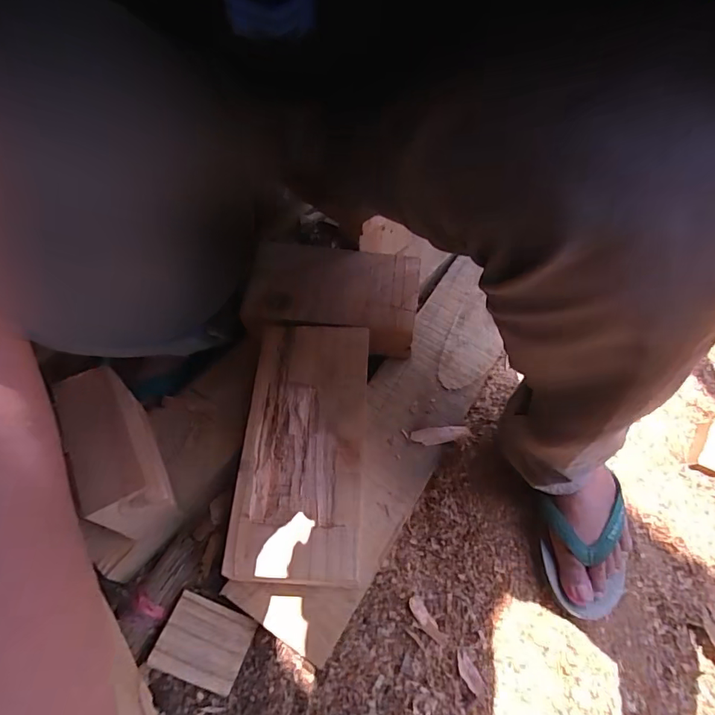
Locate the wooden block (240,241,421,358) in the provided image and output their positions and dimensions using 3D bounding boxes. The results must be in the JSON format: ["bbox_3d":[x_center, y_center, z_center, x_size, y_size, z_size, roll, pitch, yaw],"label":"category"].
[{"bbox_3d":[-0.030,-0.068,0.590,0.203,0.068,0.132,2,58,-2],"label":"wooden block"}]

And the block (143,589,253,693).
[{"bbox_3d":[-0.150,0.279,0.463,0.084,0.016,0.067,29,48,-11],"label":"block"}]

